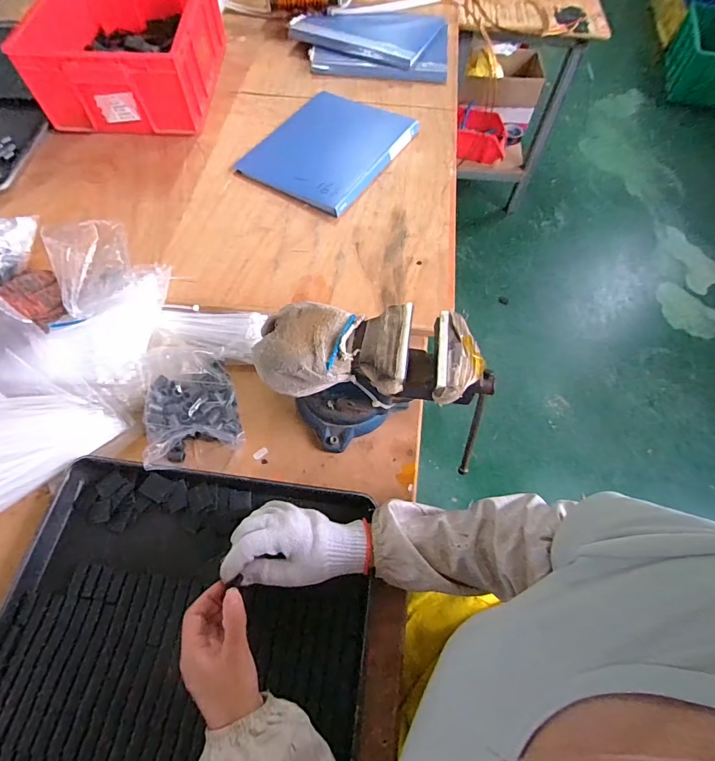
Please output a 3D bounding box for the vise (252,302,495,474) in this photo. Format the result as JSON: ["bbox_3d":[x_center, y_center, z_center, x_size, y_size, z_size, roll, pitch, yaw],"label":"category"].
[{"bbox_3d":[0.024,0.002,0.519,0.276,0.147,0.131,9,63,2],"label":"vise"}]

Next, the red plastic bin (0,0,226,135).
[{"bbox_3d":[-0.464,-0.715,0.873,0.297,0.137,0.410,0,63,-3],"label":"red plastic bin"}]

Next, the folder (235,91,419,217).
[{"bbox_3d":[-0.054,-0.465,0.819,0.230,0.026,0.299,29,66,12],"label":"folder"}]

